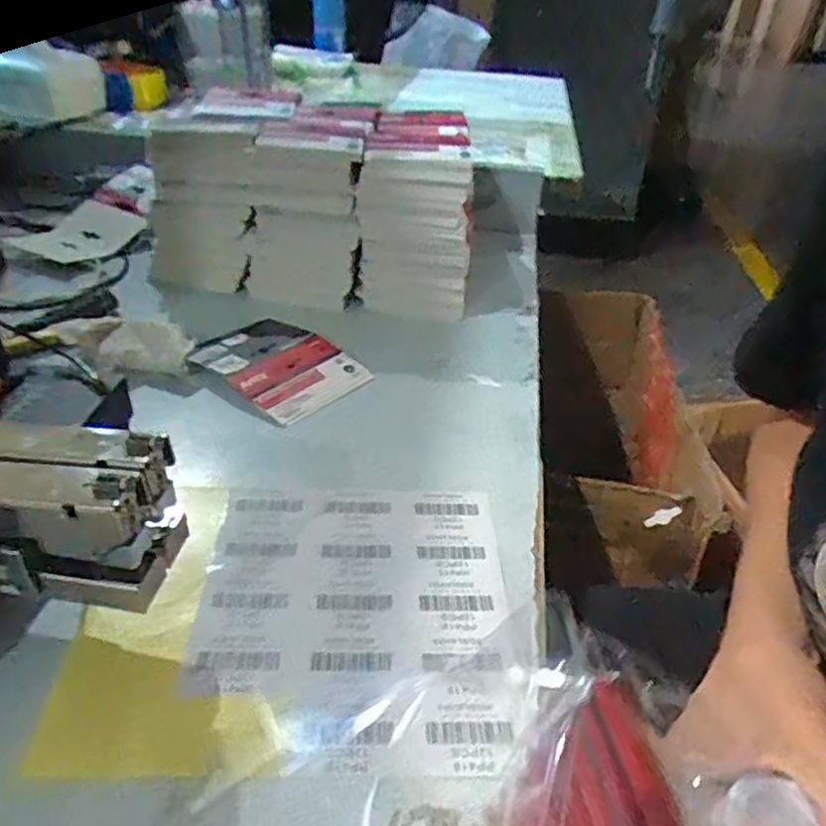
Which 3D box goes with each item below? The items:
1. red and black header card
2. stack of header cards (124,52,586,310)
[{"bbox_3d":[-0.121,-0.044,0.606,0.147,0.017,0.103,33,47,28],"label":"red and black header card"},{"bbox_3d":[-0.096,-0.243,0.771,0.330,0.154,0.270,8,35,4],"label":"stack of header cards"}]

